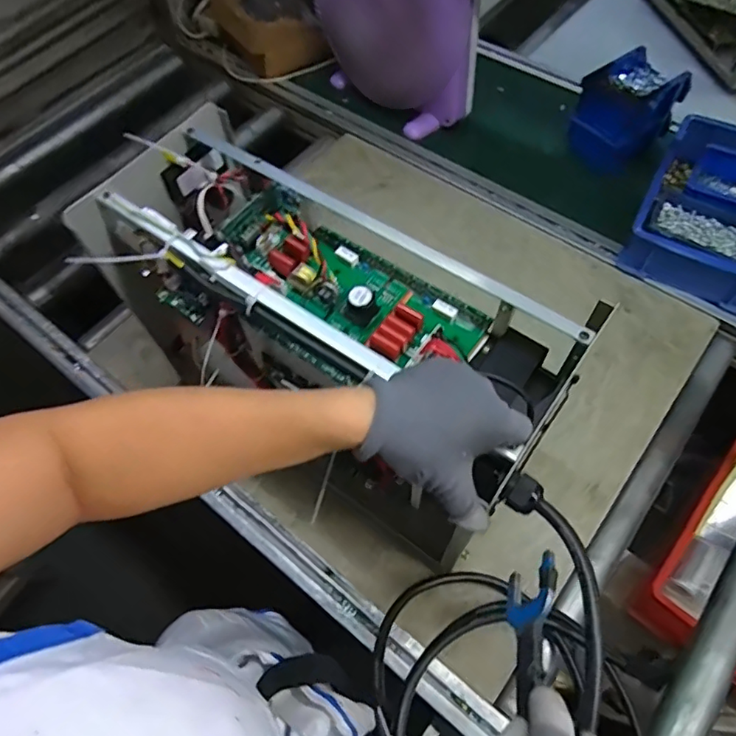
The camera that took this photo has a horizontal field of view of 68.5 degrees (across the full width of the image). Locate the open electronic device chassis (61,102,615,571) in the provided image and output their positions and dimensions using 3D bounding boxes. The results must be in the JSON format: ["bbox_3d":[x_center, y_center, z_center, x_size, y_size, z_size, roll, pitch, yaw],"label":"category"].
[{"bbox_3d":[-0.051,-0.025,0.603,0.419,0.323,0.180,33,67,19],"label":"open electronic device chassis"}]

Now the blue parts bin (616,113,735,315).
[{"bbox_3d":[0.528,-0.240,0.814,0.208,0.081,0.280,27,66,17],"label":"blue parts bin"}]

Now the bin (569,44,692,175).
[{"bbox_3d":[0.421,-0.418,0.891,0.124,0.121,0.150,40,70,22],"label":"bin"}]

